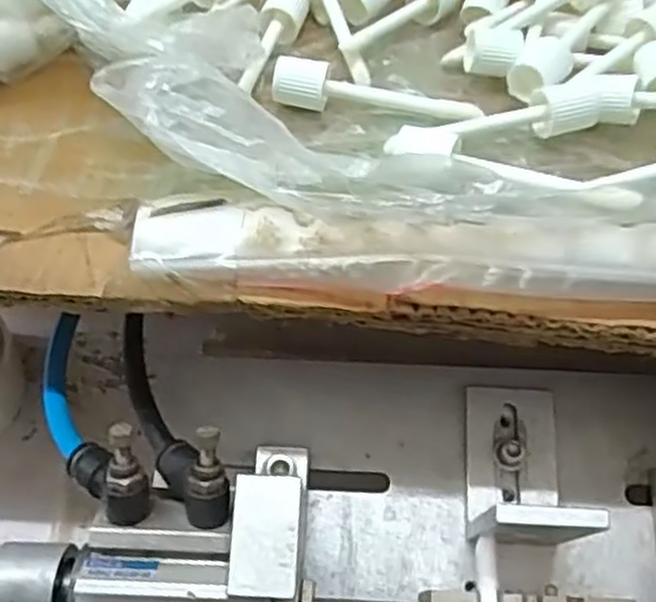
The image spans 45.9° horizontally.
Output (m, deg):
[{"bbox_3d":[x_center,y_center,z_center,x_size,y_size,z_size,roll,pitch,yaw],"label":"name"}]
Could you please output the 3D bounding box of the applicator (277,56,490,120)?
[{"bbox_3d":[0.019,-0.081,0.301,0.079,0.016,0.016,8,50,6],"label":"applicator"}]

